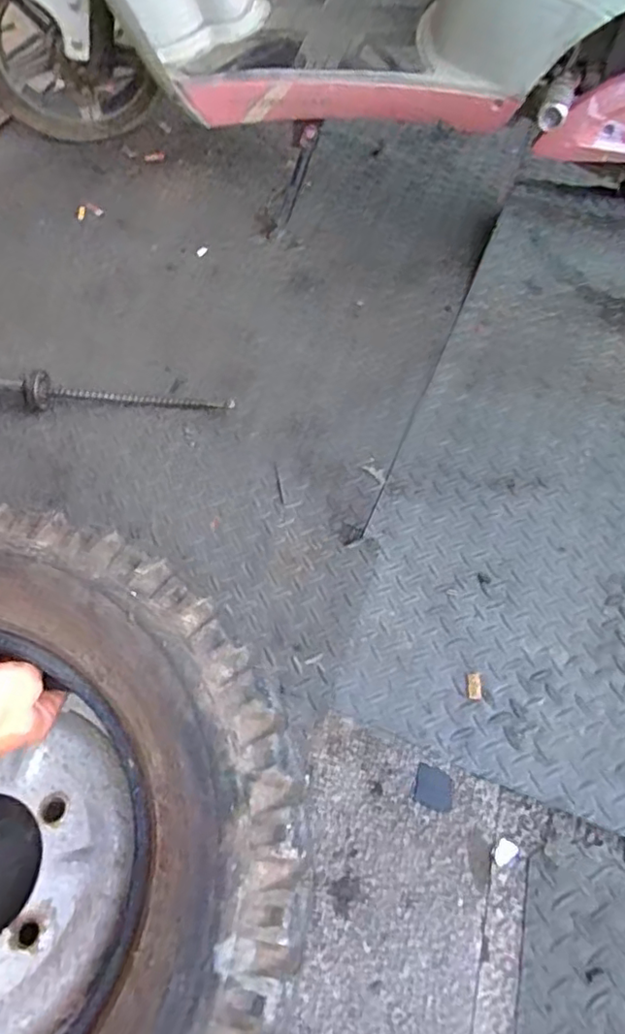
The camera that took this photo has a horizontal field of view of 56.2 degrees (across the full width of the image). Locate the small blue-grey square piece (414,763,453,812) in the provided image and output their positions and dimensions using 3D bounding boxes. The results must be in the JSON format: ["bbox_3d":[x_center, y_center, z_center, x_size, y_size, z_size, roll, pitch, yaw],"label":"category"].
[{"bbox_3d":[0.119,0.264,0.570,0.035,0.004,0.036,14,59,11],"label":"small blue-grey square piece"}]

